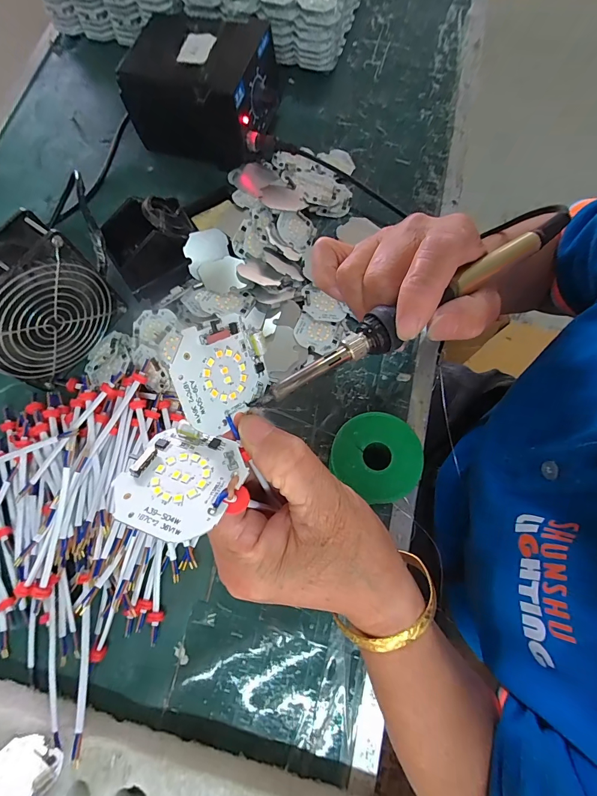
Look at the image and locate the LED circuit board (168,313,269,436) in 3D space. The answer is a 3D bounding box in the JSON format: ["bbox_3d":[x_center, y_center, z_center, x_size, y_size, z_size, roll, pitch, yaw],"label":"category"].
[{"bbox_3d":[-0.031,-0.010,0.155,0.044,0.006,0.044,-37,119,-38],"label":"LED circuit board"}]

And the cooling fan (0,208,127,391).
[{"bbox_3d":[-0.231,-0.077,0.323,0.048,0.120,0.117,36,77,9],"label":"cooling fan"}]

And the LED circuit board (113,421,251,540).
[{"bbox_3d":[-0.046,0.031,0.141,0.044,0.004,0.046,18,47,19],"label":"LED circuit board"}]

